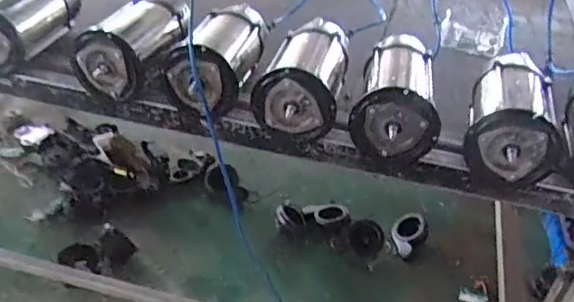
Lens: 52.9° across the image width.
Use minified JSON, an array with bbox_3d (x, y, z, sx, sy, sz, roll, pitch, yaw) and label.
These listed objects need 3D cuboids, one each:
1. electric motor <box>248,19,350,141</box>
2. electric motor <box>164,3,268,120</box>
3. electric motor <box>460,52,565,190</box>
[{"bbox_3d":[0.034,-0.144,1.061,0.137,0.117,0.261,9,35,8],"label":"electric motor"},{"bbox_3d":[-0.121,-0.186,1.110,0.123,0.128,0.292,11,35,10],"label":"electric motor"},{"bbox_3d":[0.398,-0.062,1.005,0.144,0.126,0.275,14,36,15],"label":"electric motor"}]

